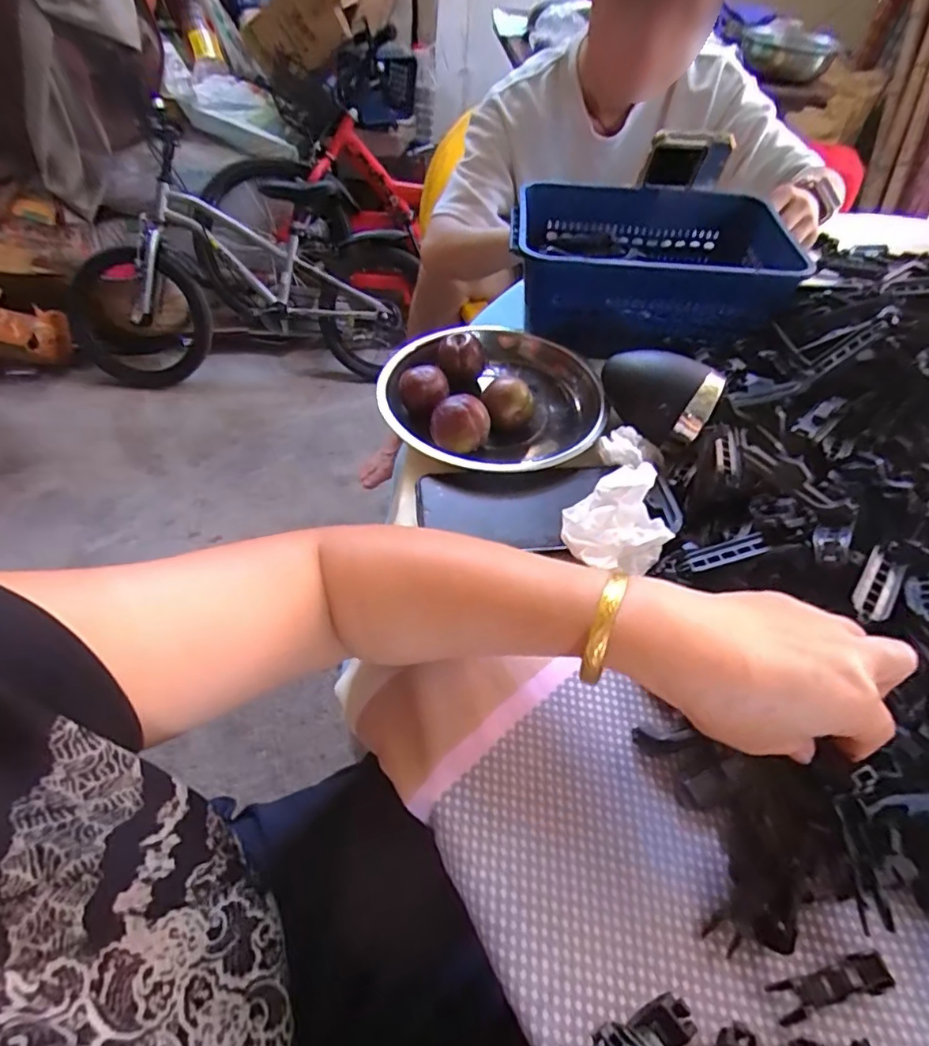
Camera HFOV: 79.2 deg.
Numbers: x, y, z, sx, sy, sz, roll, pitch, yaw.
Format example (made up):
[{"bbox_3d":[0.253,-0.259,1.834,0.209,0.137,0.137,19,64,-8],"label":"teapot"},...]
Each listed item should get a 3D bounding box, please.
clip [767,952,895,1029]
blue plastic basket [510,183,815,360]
[{"bbox_3d":[0.160,0.202,0.245,0.053,0.010,0.014,-10,51,-10],"label":"clip"},{"bbox_3d":[0.177,-0.258,0.565,0.248,0.094,0.190,6,50,2],"label":"blue plastic basket"}]

